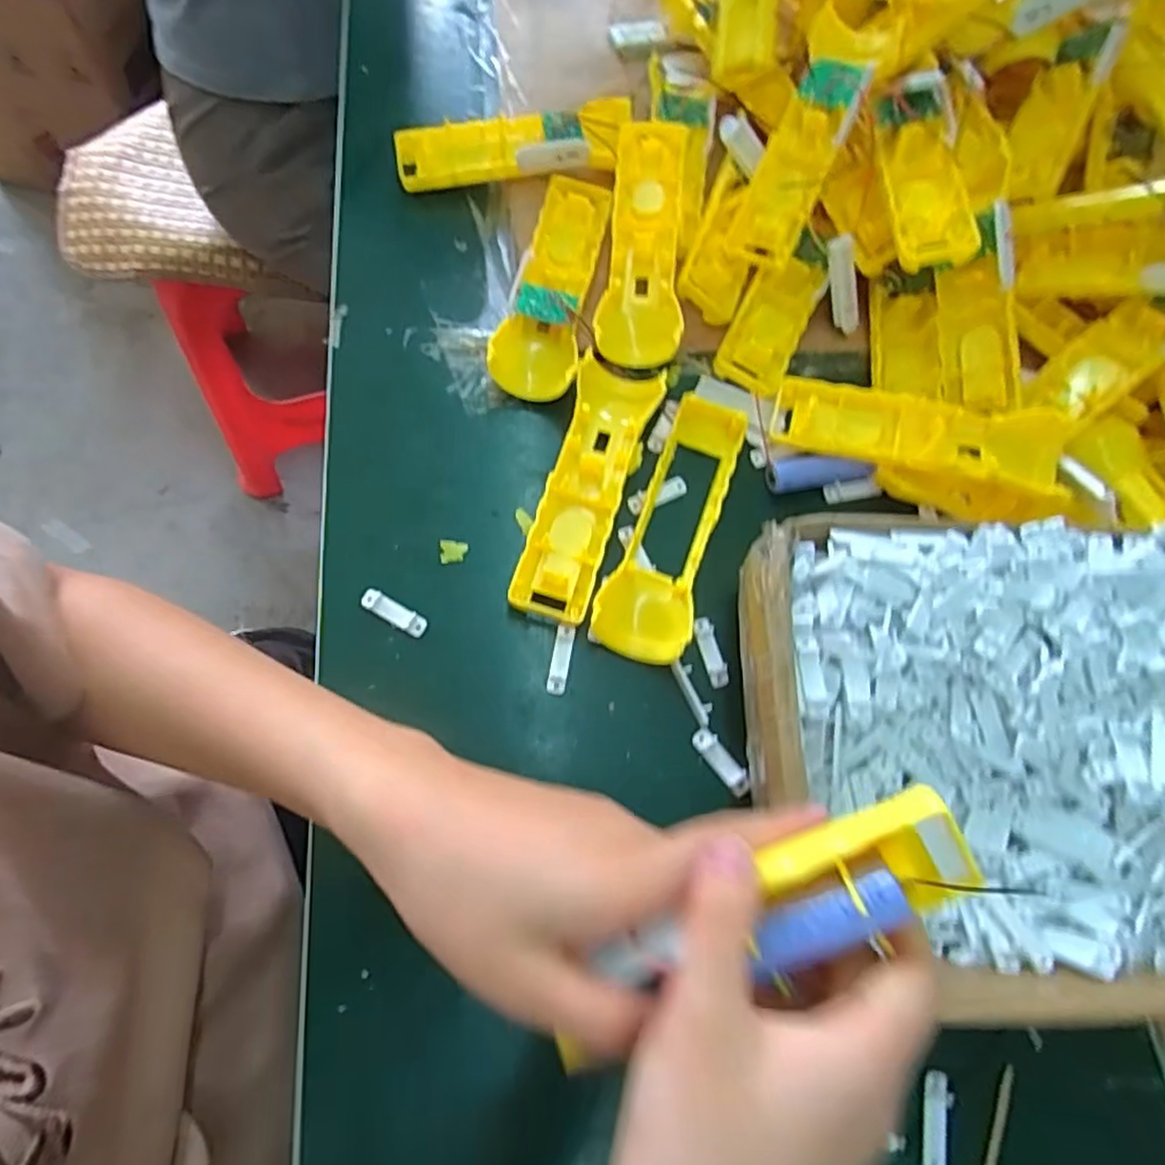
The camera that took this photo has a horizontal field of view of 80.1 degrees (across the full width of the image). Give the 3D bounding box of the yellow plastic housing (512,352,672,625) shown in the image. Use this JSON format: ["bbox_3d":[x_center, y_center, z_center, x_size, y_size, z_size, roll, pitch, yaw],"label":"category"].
[{"bbox_3d":[0.001,-0.058,0.400,0.048,0.018,0.165,19,70,2],"label":"yellow plastic housing"}]

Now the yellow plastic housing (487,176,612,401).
[{"bbox_3d":[-0.019,-0.192,0.441,0.049,0.029,0.164,10,70,-1],"label":"yellow plastic housing"}]

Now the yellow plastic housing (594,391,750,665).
[{"bbox_3d":[0.054,-0.035,0.392,0.049,0.016,0.163,21,70,3],"label":"yellow plastic housing"}]

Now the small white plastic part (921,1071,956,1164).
[{"bbox_3d":[0.160,0.246,0.313,0.011,0.007,0.041,13,72,3],"label":"small white plastic part"}]

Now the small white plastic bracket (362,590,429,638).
[{"bbox_3d":[-0.101,0.016,0.372,0.039,0.004,0.012,28,70,5],"label":"small white plastic bracket"}]

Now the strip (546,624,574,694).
[{"bbox_3d":[-0.011,0.042,0.372,0.010,0.004,0.037,11,70,-1],"label":"strip"}]

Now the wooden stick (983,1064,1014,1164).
[{"bbox_3d":[0.185,0.256,0.312,0.005,0.009,0.069,28,70,5],"label":"wooden stick"}]

